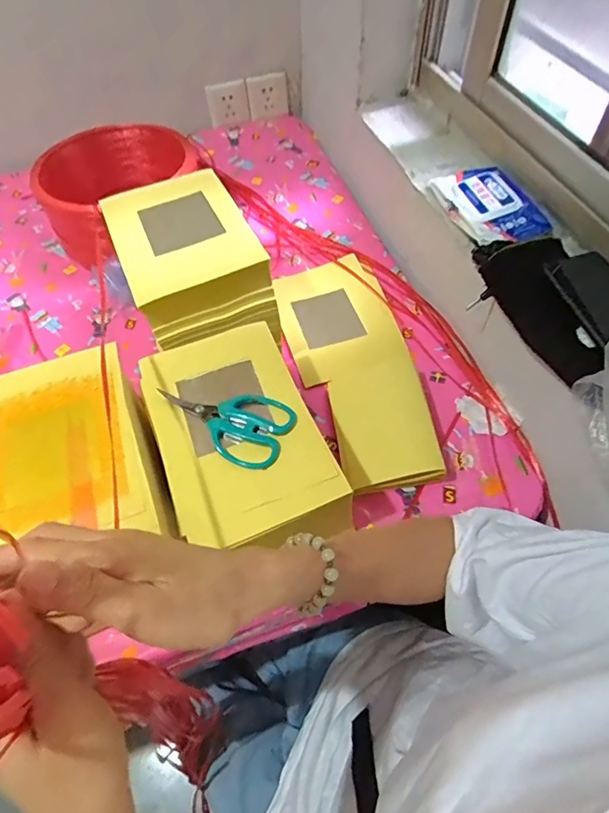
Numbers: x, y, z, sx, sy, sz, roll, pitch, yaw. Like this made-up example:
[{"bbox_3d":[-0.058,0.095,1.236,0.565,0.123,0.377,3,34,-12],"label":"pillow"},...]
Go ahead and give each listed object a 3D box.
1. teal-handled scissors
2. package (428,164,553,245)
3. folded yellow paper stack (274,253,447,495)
[{"bbox_3d":[-0.087,0.012,0.521,0.146,0.011,0.080,22,60,15],"label":"teal-handled scissors"},{"bbox_3d":[0.245,-0.276,0.643,0.092,0.040,0.171,-16,57,-9],"label":"package"},{"bbox_3d":[0.073,-0.069,0.676,0.157,0.033,0.407,-15,57,-8],"label":"folded yellow paper stack"}]

